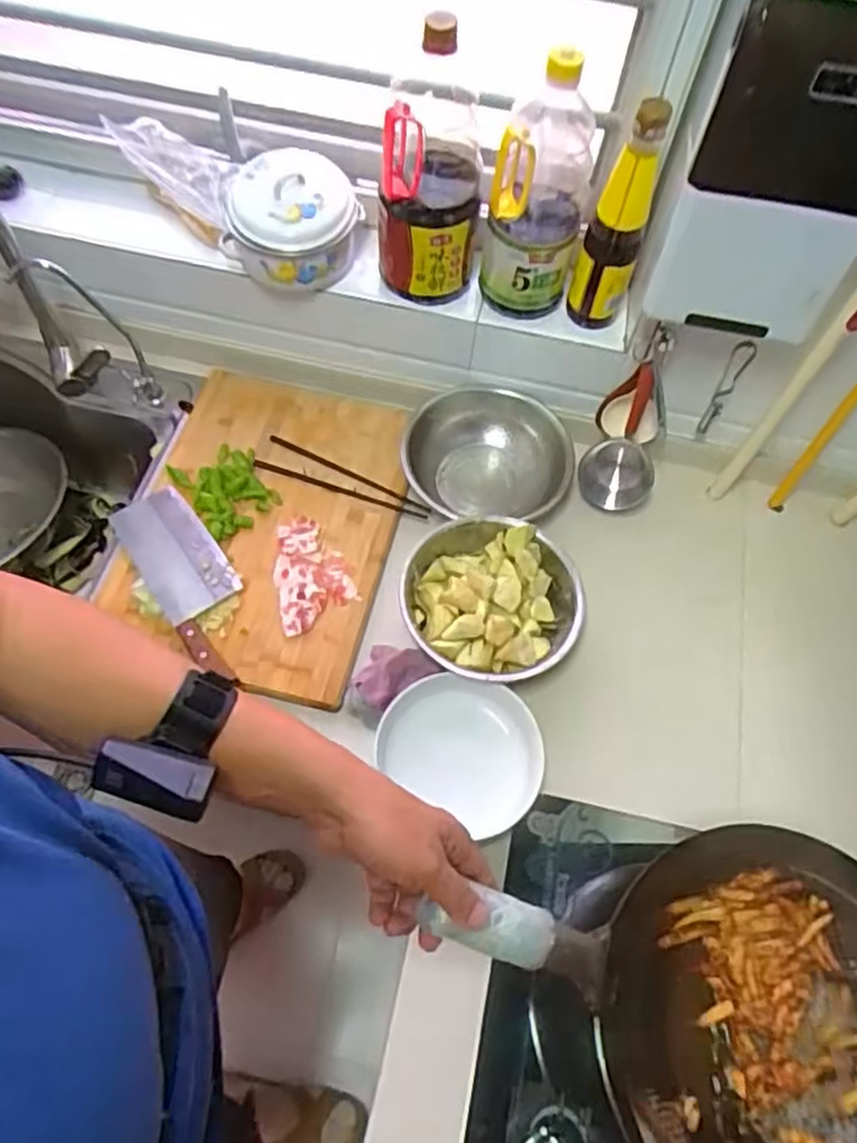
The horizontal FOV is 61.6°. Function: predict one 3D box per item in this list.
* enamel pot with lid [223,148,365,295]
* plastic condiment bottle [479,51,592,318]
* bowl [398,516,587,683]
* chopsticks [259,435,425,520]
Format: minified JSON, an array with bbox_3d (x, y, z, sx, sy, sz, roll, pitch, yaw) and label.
[{"bbox_3d":[-0.170,-0.428,0.909,0.163,0.122,0.147,-8,62,-8],"label":"enamel pot with lid"},{"bbox_3d":[0.128,-0.429,0.812,0.106,0.283,0.104,5,61,-1],"label":"plastic condiment bottle"},{"bbox_3d":[0.072,0.034,0.861,0.201,0.080,0.208,1,62,-3],"label":"bowl"},{"bbox_3d":[-0.111,-0.127,0.976,0.244,0.015,0.055,18,62,7],"label":"chopsticks"}]

